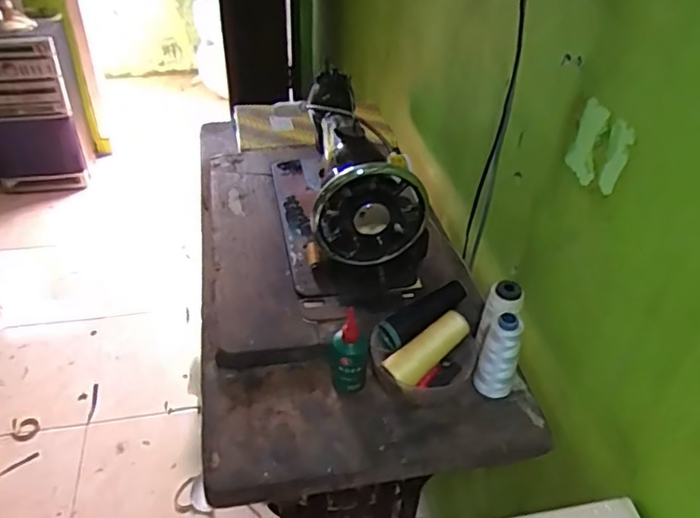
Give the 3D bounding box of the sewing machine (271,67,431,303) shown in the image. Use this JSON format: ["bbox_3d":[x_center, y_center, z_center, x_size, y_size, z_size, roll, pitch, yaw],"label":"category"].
[{"bbox_3d":[-0.019,-0.132,0.881,0.164,0.208,0.397,-8,39,-12],"label":"sewing machine"}]

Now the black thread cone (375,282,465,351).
[{"bbox_3d":[0.087,0.064,0.709,0.118,0.031,0.032,-34,44,-1],"label":"black thread cone"}]

